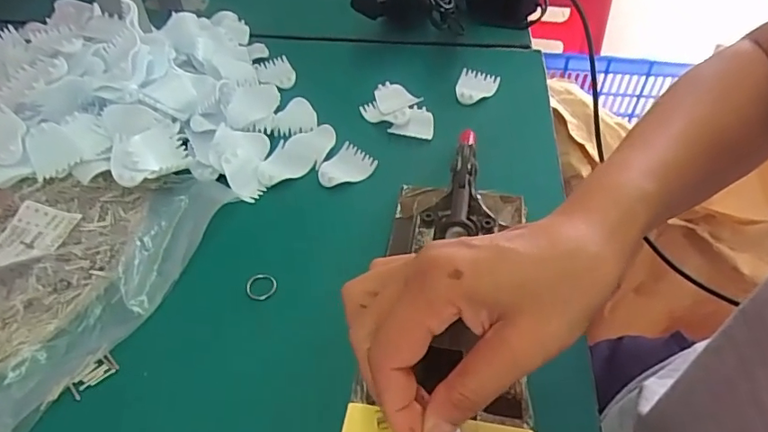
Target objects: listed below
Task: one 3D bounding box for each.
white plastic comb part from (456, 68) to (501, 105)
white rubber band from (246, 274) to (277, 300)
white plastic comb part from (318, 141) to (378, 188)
[{"bbox_3d":[0.092,-0.128,0.522,0.040,0.007,0.046,18,58,13],"label":"white plastic comb part"},{"bbox_3d":[-0.086,0.049,0.369,0.019,0.006,0.021,15,49,14],"label":"white rubber band"},{"bbox_3d":[-0.032,-0.041,0.447,0.039,0.007,0.047,27,53,23],"label":"white plastic comb part"}]

